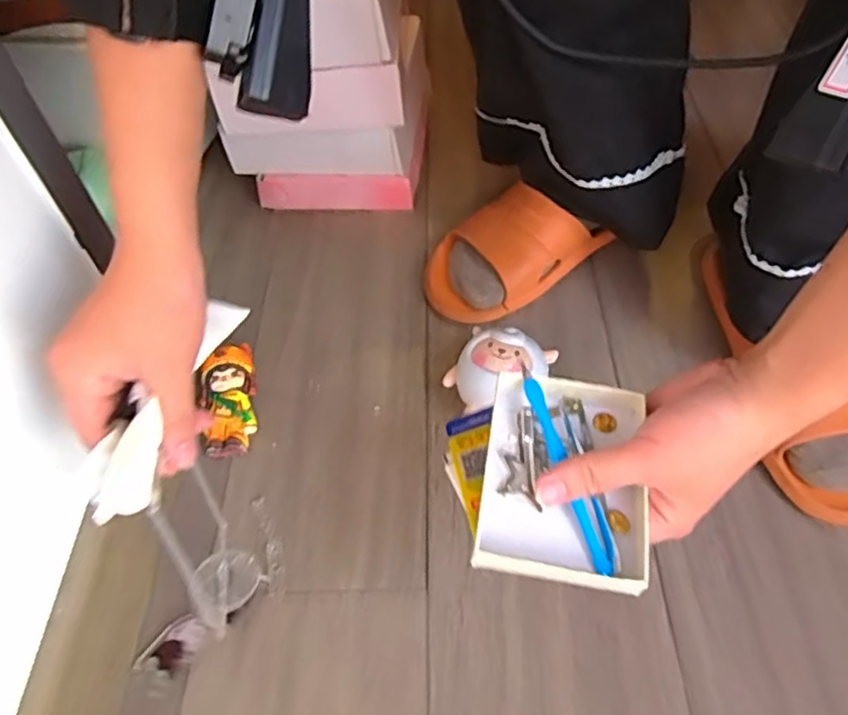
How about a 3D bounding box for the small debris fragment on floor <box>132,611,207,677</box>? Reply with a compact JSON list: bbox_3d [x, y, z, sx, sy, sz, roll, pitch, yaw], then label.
[{"bbox_3d":[-0.156,0.177,0.413,0.028,0.006,0.041,28,58,24],"label":"small debris fragment on floor"}]

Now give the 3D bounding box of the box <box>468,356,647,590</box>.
[{"bbox_3d":[0.063,0.054,0.305,0.070,0.026,0.091,6,52,9],"label":"box"}]

